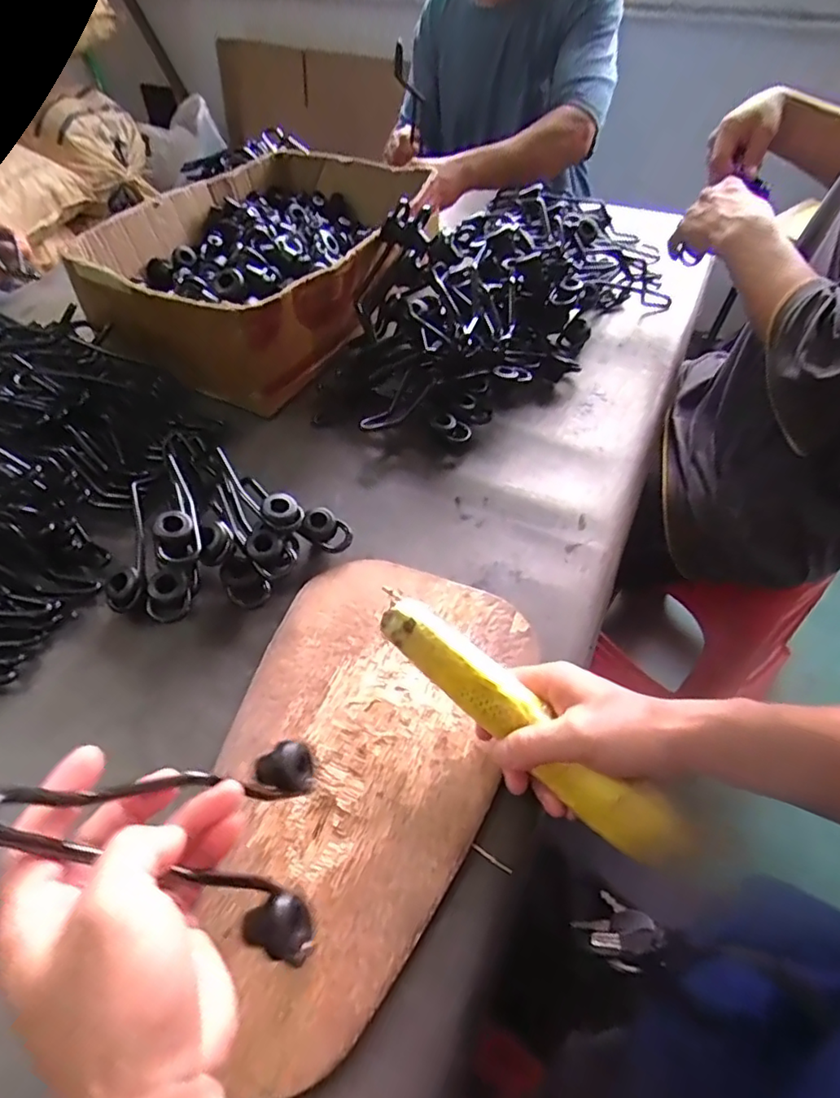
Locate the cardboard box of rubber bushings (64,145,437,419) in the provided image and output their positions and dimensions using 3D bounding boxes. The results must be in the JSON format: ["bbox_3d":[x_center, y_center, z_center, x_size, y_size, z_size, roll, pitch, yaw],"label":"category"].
[{"bbox_3d":[-0.191,-0.376,0.760,0.328,0.141,0.441,20,54,17],"label":"cardboard box of rubber bushings"}]

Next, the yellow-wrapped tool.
[{"bbox_3d":[0.068,0.114,0.379,0.230,0.030,0.033,39,59,15],"label":"yellow-wrapped tool"}]

